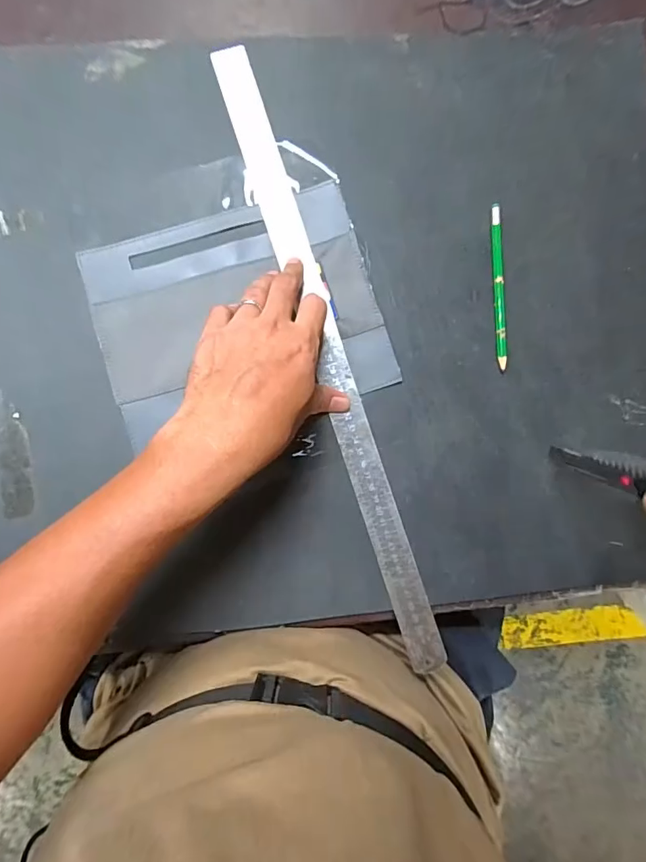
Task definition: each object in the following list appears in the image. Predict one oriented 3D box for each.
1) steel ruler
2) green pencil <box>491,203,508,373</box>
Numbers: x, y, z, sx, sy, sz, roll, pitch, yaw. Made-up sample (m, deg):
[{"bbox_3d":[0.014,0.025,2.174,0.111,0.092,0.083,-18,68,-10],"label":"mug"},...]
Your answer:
[{"bbox_3d":[0.004,-0.063,0.380,0.029,0.004,0.519,-18,88,-1],"label":"steel ruler"},{"bbox_3d":[0.146,-0.120,0.390,0.009,0.005,0.138,0,87,-4],"label":"green pencil"}]

